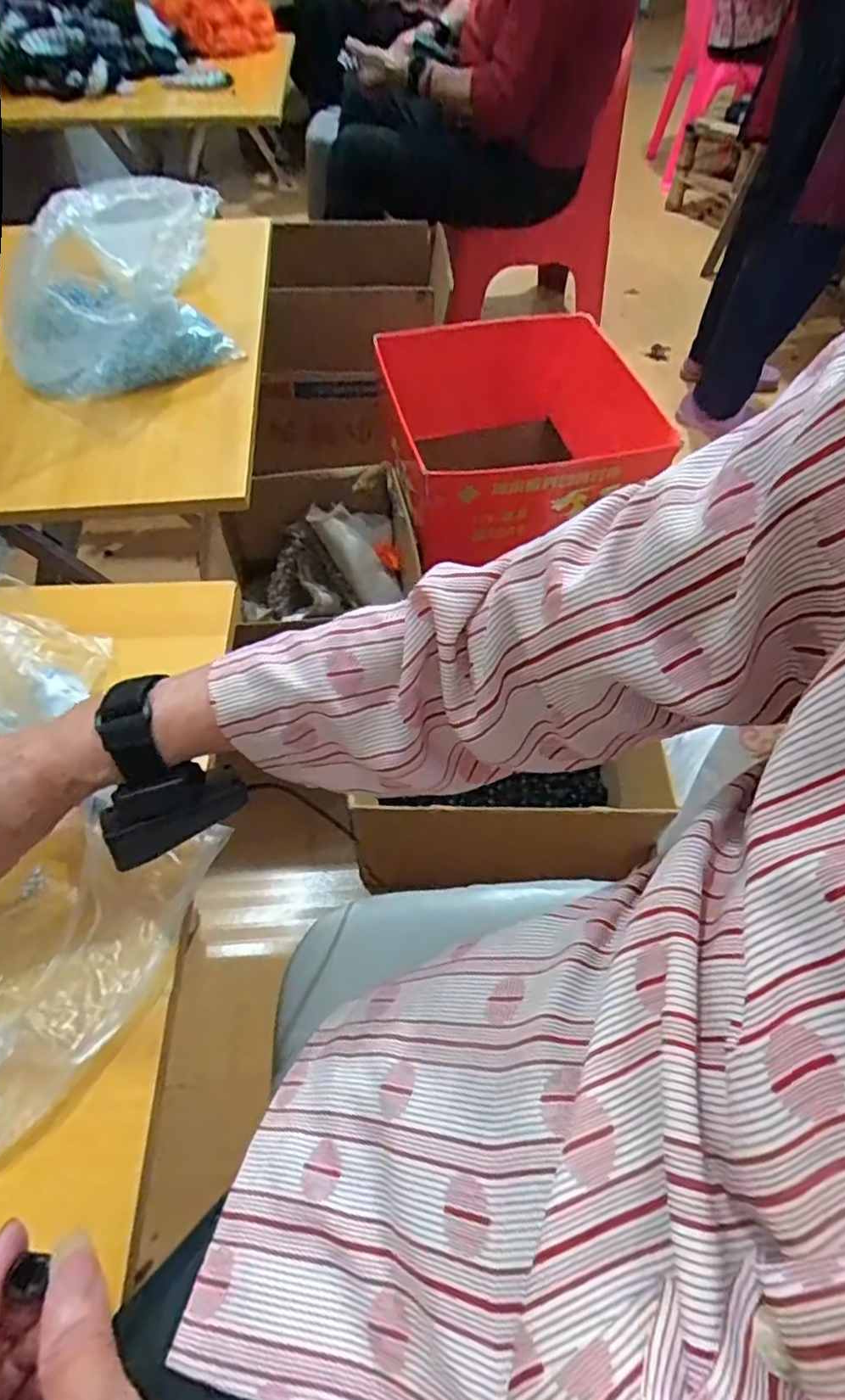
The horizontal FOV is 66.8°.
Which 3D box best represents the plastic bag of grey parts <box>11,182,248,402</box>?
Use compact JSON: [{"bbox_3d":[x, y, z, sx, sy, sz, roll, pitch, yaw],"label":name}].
[{"bbox_3d":[-0.291,-0.405,0.635,0.184,0.099,0.188,-4,54,-3],"label":"plastic bag of grey parts"}]

